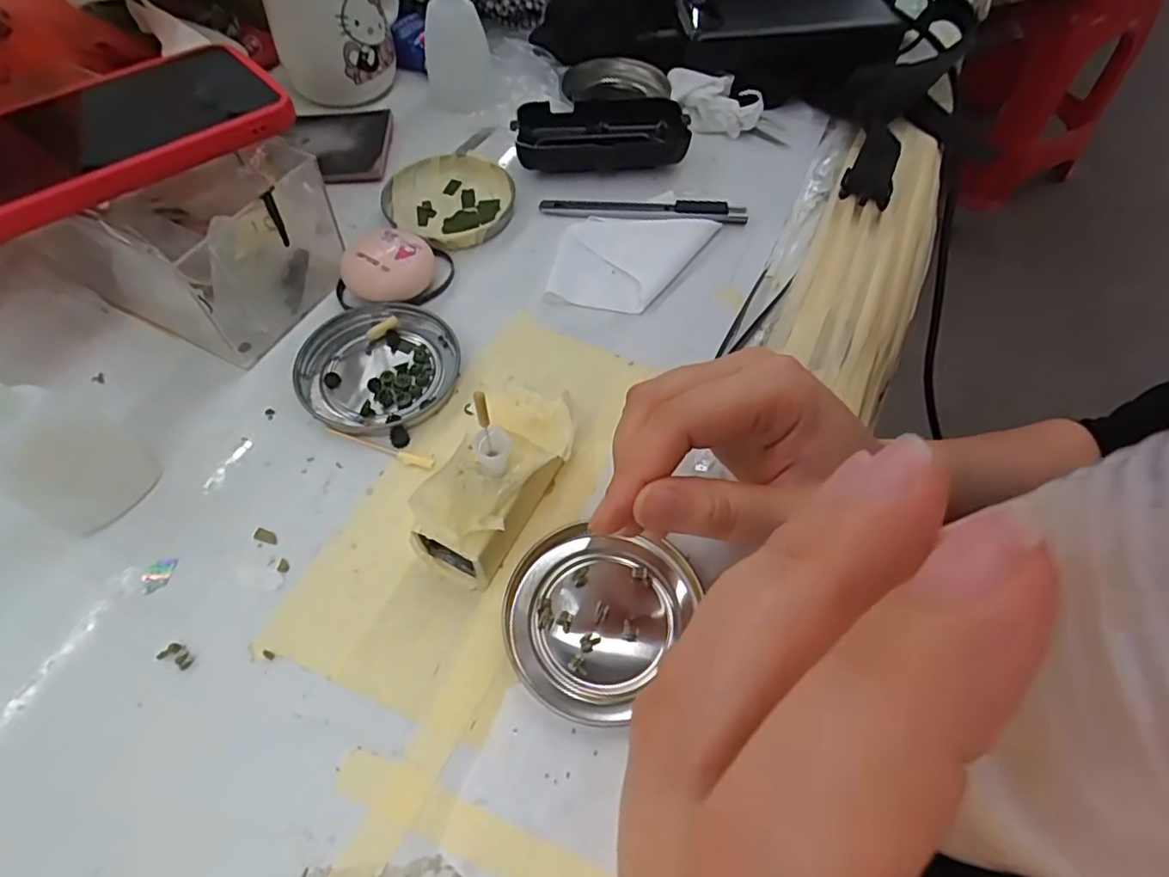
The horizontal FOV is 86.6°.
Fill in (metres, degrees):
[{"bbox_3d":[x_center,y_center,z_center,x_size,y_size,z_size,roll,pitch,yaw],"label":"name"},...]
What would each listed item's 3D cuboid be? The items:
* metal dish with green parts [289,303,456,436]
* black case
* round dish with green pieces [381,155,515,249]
[{"bbox_3d":[-0.104,-0.038,0.313,0.075,0.009,0.075,1,58,-1],"label":"metal dish with green parts"},{"bbox_3d":[0.010,-0.199,0.406,0.107,0.026,0.055,-1,58,-3],"label":"black case"},{"bbox_3d":[-0.082,-0.148,0.381,0.080,0.009,0.074,1,58,-1],"label":"round dish with green pieces"}]

